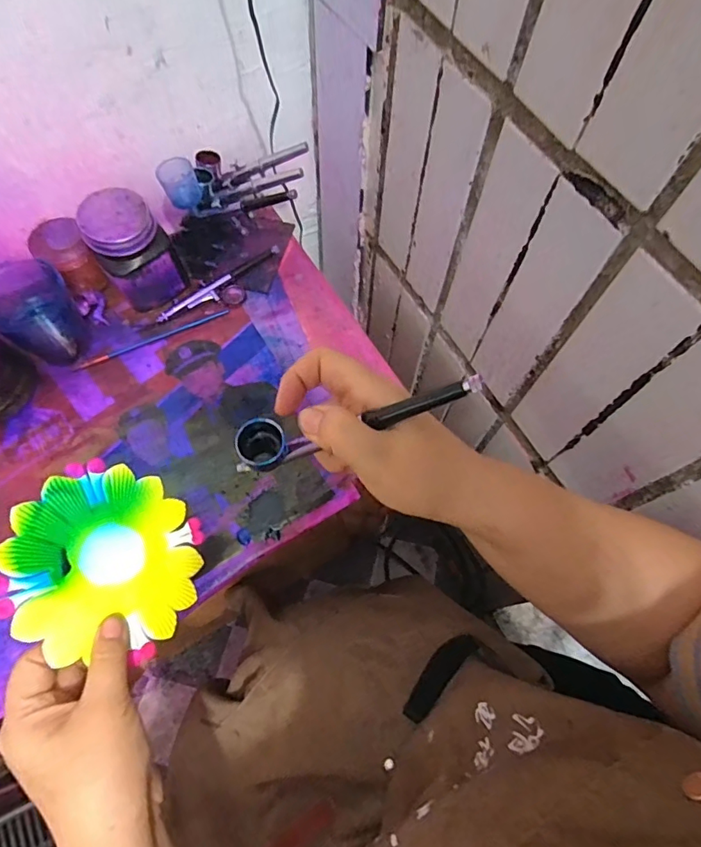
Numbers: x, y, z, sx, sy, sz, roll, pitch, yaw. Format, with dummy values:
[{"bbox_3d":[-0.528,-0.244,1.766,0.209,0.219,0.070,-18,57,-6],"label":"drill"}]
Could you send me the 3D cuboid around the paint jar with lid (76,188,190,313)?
[{"bbox_3d":[-0.211,-0.167,0.487,0.071,0.098,0.067,-34,72,-16],"label":"paint jar with lid"}]

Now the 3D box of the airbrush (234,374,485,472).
[{"bbox_3d":[0.002,-0.002,0.250,0.130,0.033,0.023,-18,65,19],"label":"airbrush"}]

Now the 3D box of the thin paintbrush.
[{"bbox_3d":[-0.201,-0.087,0.506,0.158,0.005,0.007,-23,69,-13],"label":"thin paintbrush"}]

